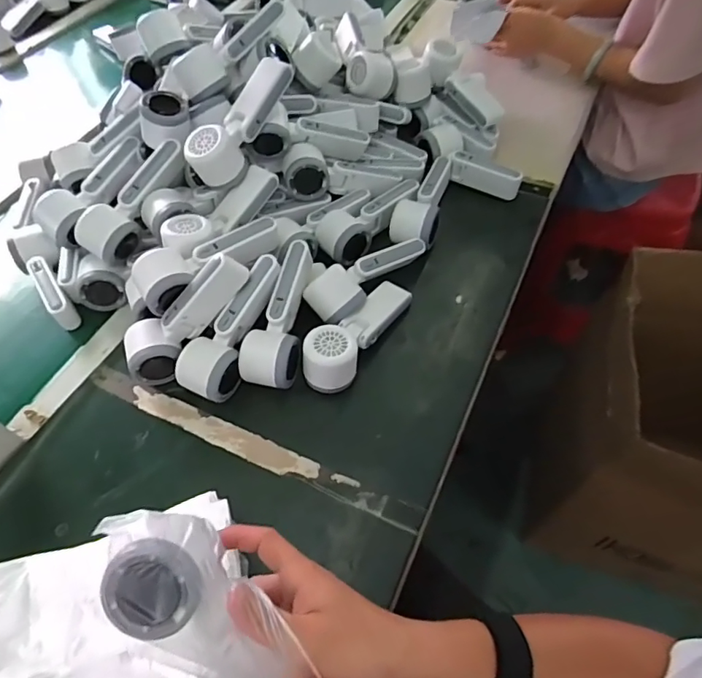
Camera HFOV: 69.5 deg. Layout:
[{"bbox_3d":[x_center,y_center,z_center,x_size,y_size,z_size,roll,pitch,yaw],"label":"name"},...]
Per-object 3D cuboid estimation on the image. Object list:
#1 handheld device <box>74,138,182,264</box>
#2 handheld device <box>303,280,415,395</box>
[{"bbox_3d":[-0.259,-0.169,0.612,0.052,0.057,0.165,31,84,19],"label":"handheld device"},{"bbox_3d":[0.008,-0.013,0.569,0.056,0.053,0.161,31,63,22],"label":"handheld device"}]

